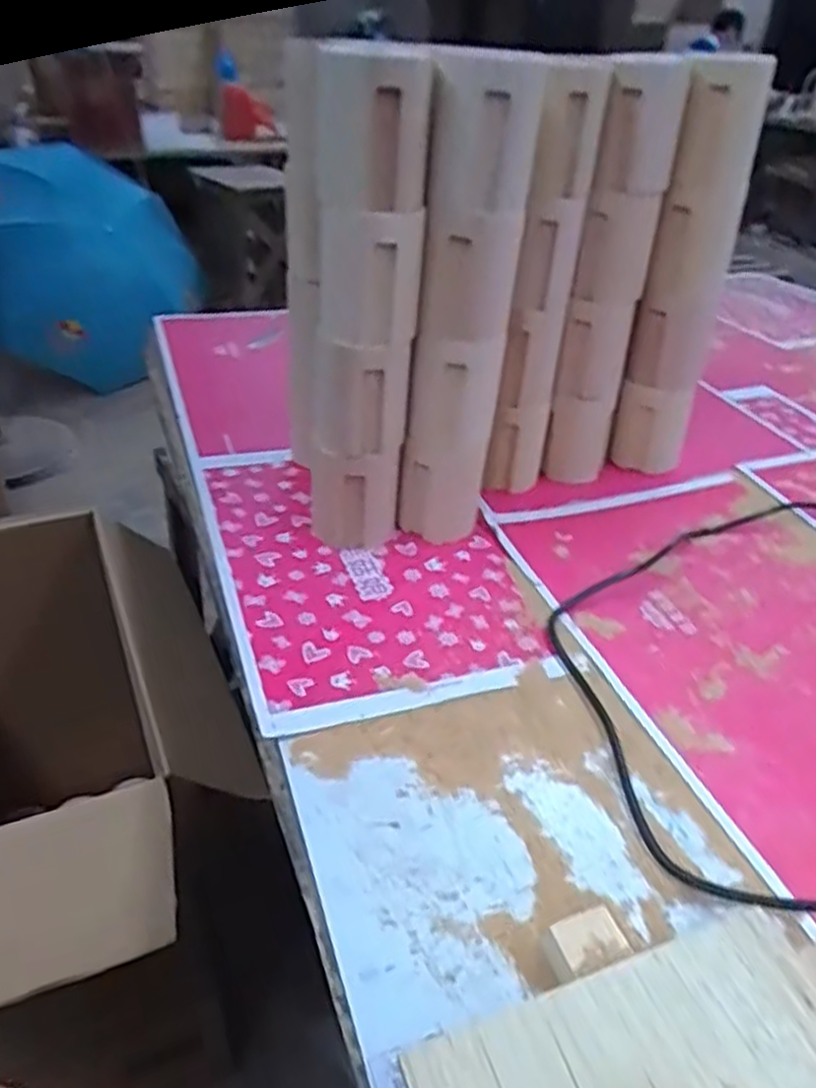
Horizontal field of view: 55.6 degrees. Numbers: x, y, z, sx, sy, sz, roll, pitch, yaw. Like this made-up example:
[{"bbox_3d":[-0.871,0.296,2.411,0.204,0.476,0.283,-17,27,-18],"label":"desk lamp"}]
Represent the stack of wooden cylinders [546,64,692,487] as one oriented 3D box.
[{"bbox_3d":[0.197,-0.244,0.766,0.071,0.383,0.068,11,36,13],"label":"stack of wooden cylinders"}]

